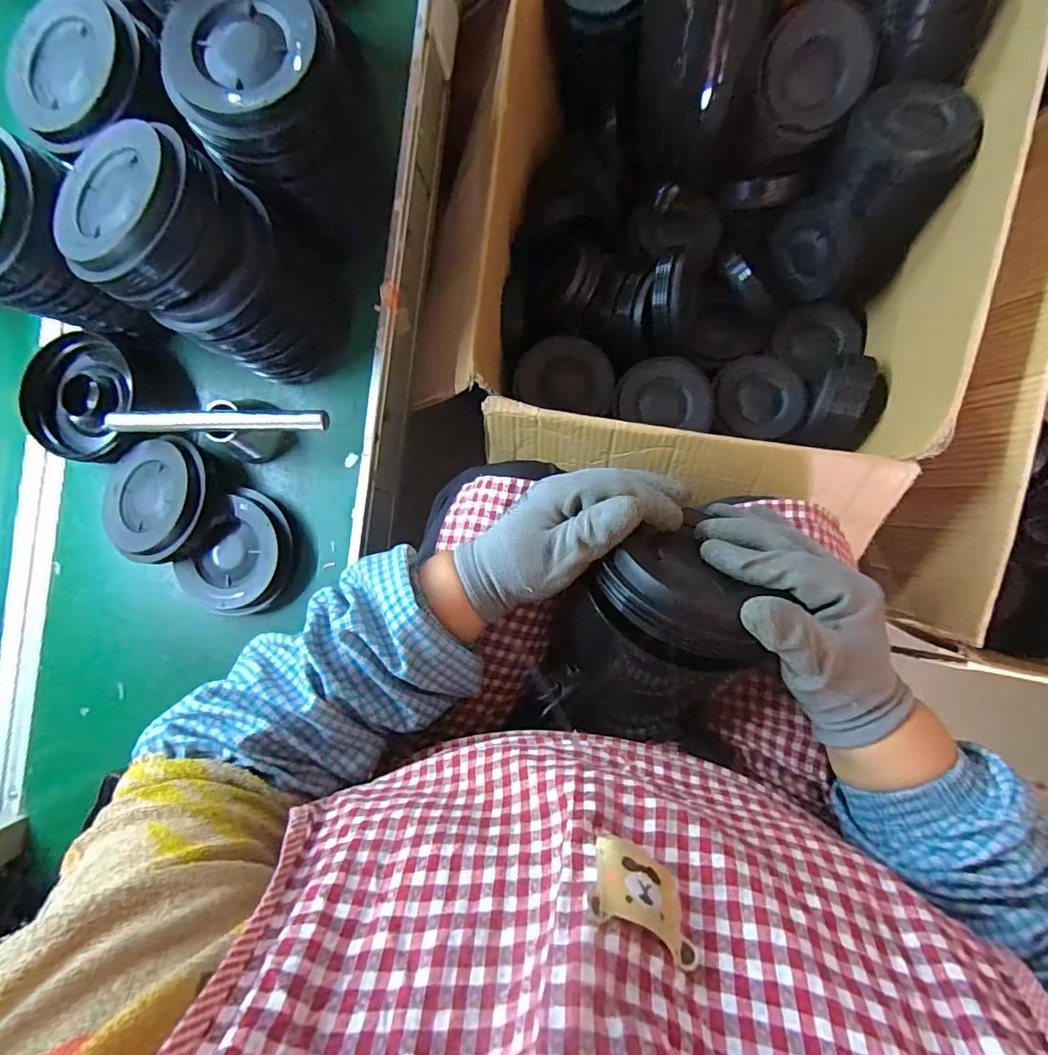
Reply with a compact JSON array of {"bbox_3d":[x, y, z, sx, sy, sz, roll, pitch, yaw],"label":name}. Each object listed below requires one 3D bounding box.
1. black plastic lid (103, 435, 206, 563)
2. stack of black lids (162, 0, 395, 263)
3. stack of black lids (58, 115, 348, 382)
[{"bbox_3d":[-0.353,-0.028,0.492,0.105,0.023,0.118,-1,89,7],"label":"black plastic lid"},{"bbox_3d":[-0.185,-0.328,0.437,0.128,0.168,0.123,-40,85,5],"label":"stack of black lids"},{"bbox_3d":[-0.259,-0.217,0.439,0.153,0.162,0.124,22,92,7],"label":"stack of black lids"}]

